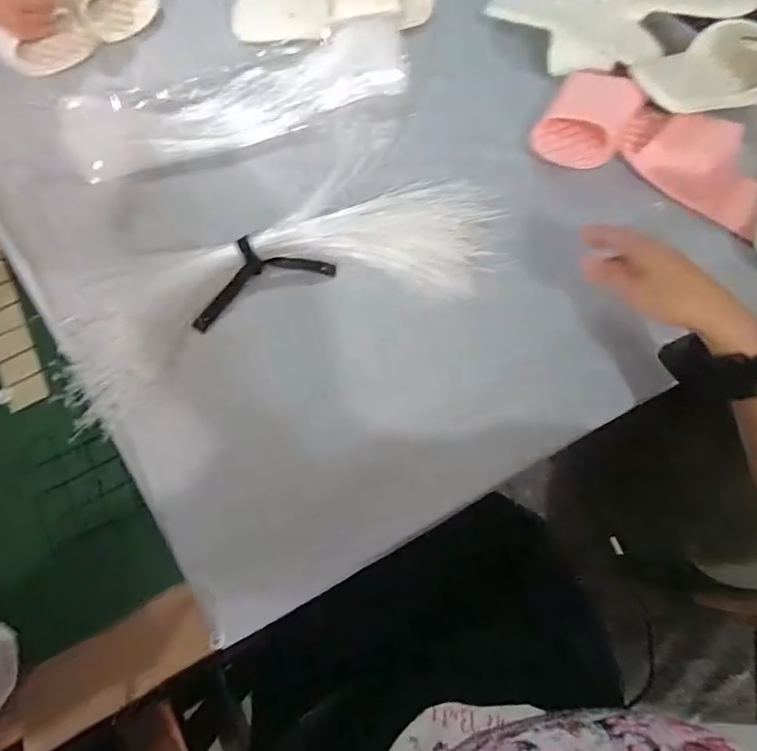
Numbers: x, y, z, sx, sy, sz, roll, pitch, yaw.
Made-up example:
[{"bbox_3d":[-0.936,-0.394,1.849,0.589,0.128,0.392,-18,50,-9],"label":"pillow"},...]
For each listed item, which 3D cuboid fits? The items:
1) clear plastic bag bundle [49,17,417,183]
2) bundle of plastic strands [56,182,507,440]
[{"bbox_3d":[-0.171,-0.344,0.610,0.424,0.032,0.096,-16,71,-3],"label":"clear plastic bag bundle"},{"bbox_3d":[-0.094,-0.098,0.527,0.484,0.031,0.140,-22,71,-6],"label":"bundle of plastic strands"}]

